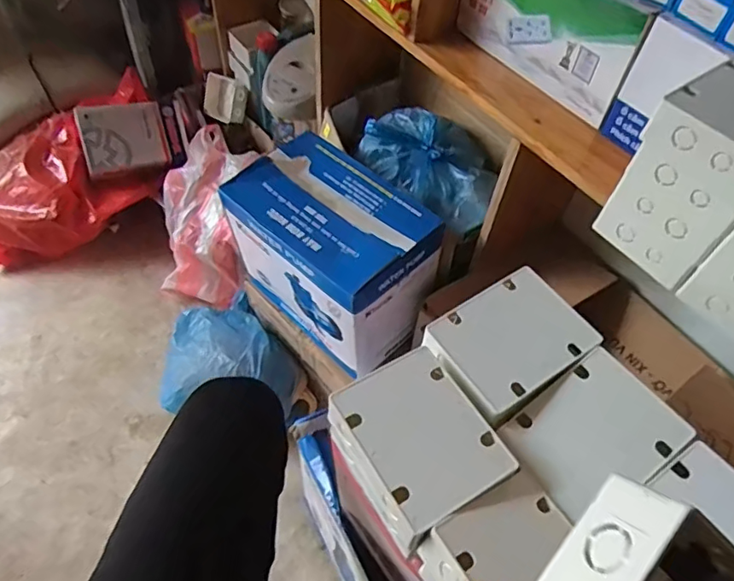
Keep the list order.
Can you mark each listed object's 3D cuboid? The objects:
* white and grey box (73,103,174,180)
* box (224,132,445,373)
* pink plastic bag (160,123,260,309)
[{"bbox_3d":[-0.586,-0.369,1.314,0.194,0.161,0.037,-16,13,-21],"label":"white and grey box"},{"bbox_3d":[-0.063,-0.065,0.939,0.203,0.244,0.335,-36,64,-26],"label":"box"},{"bbox_3d":[-0.371,-0.175,1.258,0.202,0.245,0.415,-1,54,-5],"label":"pink plastic bag"}]

